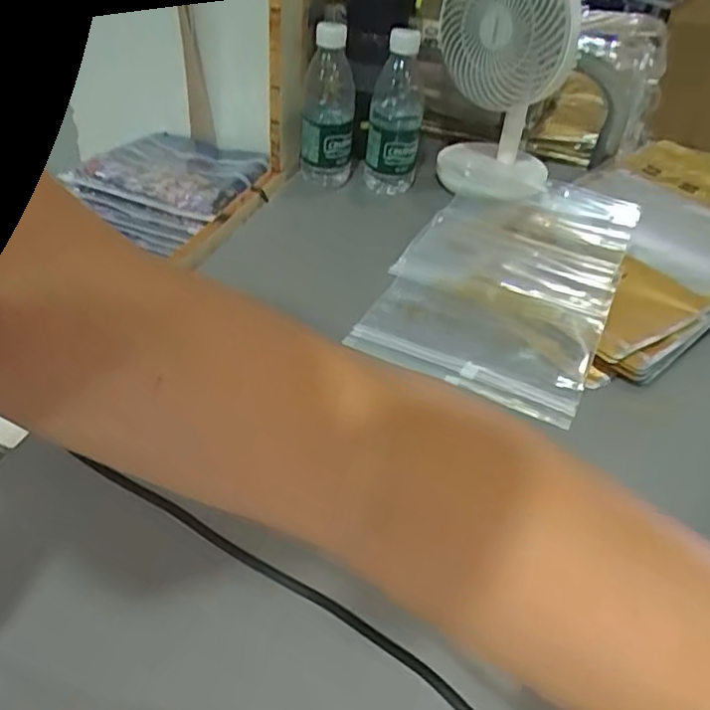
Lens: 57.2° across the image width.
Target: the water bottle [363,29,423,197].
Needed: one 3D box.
[{"bbox_3d":[0.044,-0.272,0.731,0.061,0.170,0.058,7,40,2],"label":"water bottle"}]

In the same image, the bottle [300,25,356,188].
[{"bbox_3d":[-0.033,-0.275,0.739,0.066,0.181,0.053,3,40,-2],"label":"bottle"}]

